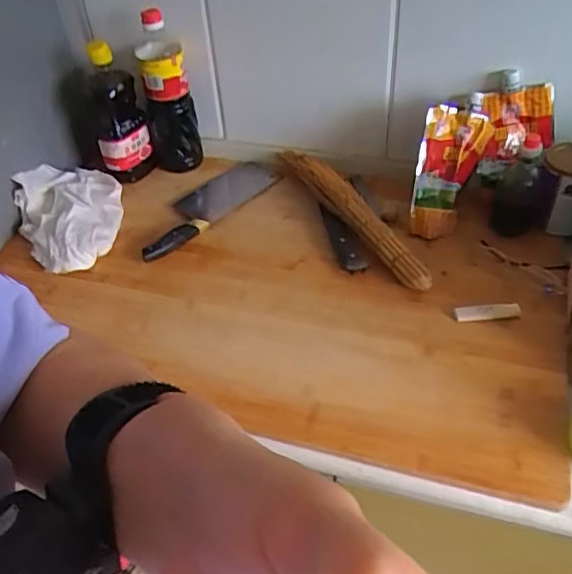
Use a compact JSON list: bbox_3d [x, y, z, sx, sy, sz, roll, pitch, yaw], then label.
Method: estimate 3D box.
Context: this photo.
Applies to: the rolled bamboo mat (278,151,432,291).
[{"bbox_3d":[0.099,-0.131,0.949,0.059,0.057,0.402,-25,46,-21],"label":"rolled bamboo mat"}]

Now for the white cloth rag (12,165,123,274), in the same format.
[{"bbox_3d":[-0.340,-0.122,0.925,0.152,0.075,0.213,-15,44,-11],"label":"white cloth rag"}]

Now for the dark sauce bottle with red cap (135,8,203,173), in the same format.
[{"bbox_3d":[-0.204,-0.333,1.021,0.089,0.271,0.076,-10,43,-6],"label":"dark sauce bottle with red cap"}]

